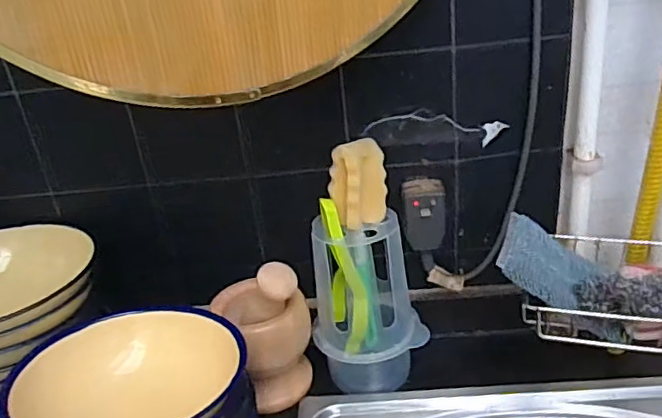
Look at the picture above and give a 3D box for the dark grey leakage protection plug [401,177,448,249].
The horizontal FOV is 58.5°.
[{"bbox_3d":[0.095,0.004,0.606,0.042,0.066,0.039,-4,27,6],"label":"dark grey leakage protection plug"}]

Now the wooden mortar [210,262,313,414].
[{"bbox_3d":[-0.065,0.124,0.612,0.088,0.156,0.109,-18,29,-21],"label":"wooden mortar"}]

